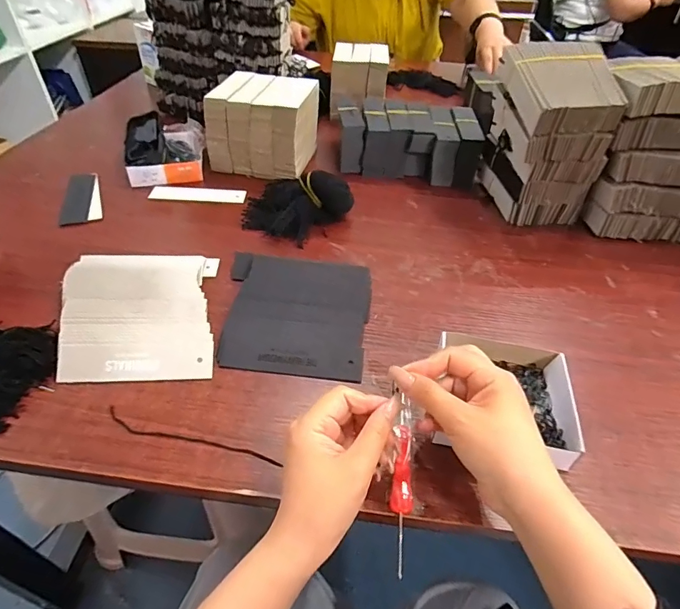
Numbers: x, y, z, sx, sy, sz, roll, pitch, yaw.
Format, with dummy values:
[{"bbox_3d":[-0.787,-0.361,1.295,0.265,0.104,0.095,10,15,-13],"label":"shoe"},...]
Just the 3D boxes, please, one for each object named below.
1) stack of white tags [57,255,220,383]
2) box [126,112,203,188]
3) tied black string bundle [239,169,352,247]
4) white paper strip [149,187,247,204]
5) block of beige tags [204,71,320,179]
[{"bbox_3d":[-0.187,0.004,0.401,0.129,0.018,0.157,-7,44,-10],"label":"stack of white tags"},{"bbox_3d":[-0.254,-0.226,0.627,0.106,0.058,0.131,-6,44,-9],"label":"box"},{"bbox_3d":[-0.059,-0.123,0.532,0.138,0.056,0.092,9,44,6],"label":"tied black string bundle"},{"bbox_3d":[-0.192,-0.149,0.582,0.125,0.007,0.021,4,80,0],"label":"white paper strip"},{"bbox_3d":[-0.112,-0.272,0.646,0.131,0.102,0.127,10,44,8],"label":"block of beige tags"}]

